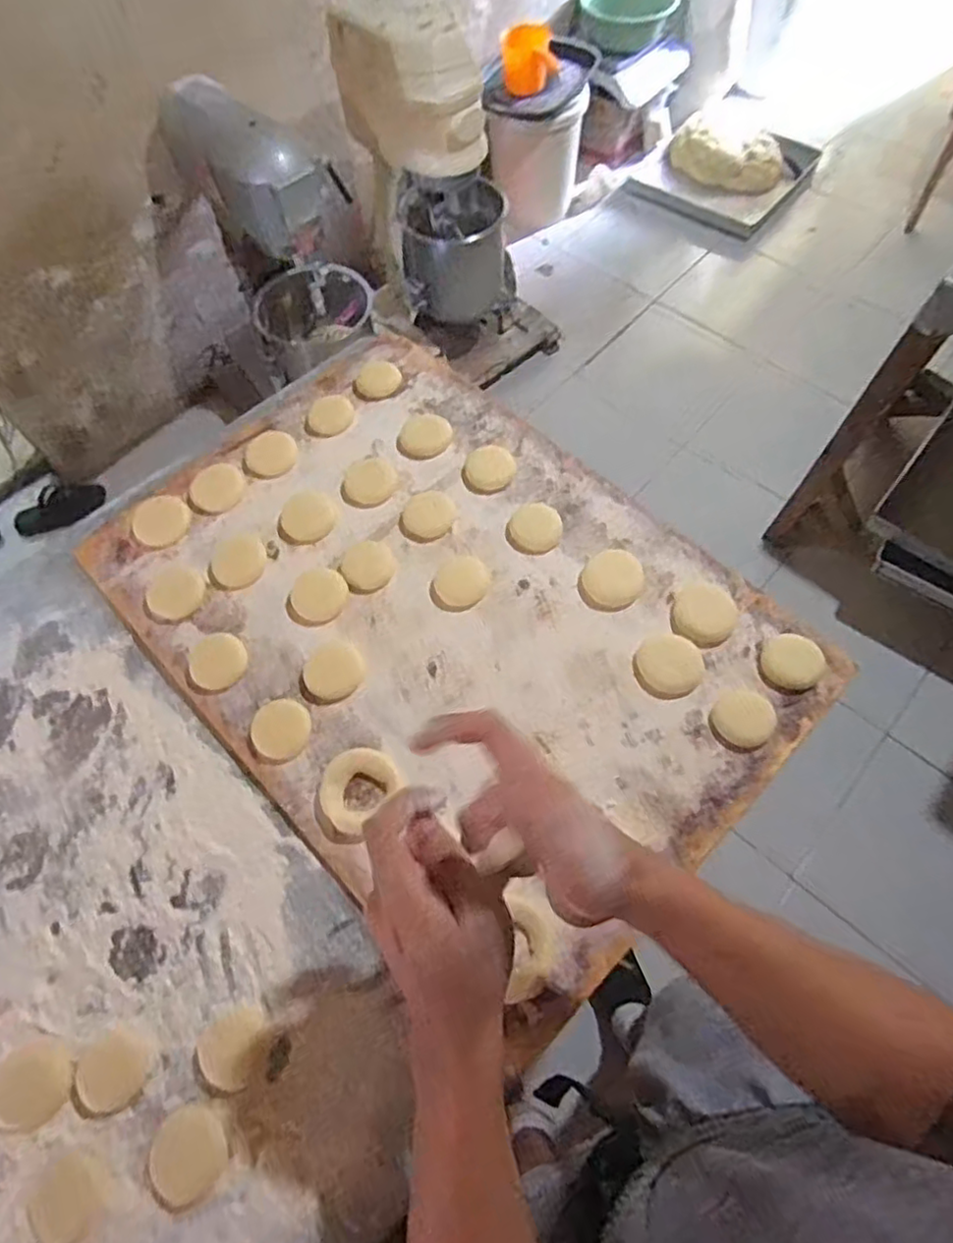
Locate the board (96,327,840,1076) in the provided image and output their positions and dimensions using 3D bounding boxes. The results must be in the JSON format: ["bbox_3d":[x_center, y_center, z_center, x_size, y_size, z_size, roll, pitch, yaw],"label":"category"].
[{"bbox_3d":[-0.038,-0.017,0.596,0.412,0.030,0.600,-42,68,-16],"label":"board"}]

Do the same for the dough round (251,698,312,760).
[{"bbox_3d":[-0.164,0.090,0.550,0.049,0.006,0.049,13,65,8],"label":"dough round"}]

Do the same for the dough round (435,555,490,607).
[{"bbox_3d":[-0.013,-0.037,0.599,0.049,0.005,0.046,-1,64,1],"label":"dough round"}]

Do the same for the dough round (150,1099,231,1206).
[{"bbox_3d":[-0.191,0.352,0.431,0.050,0.004,0.051,-1,64,1],"label":"dough round"}]

